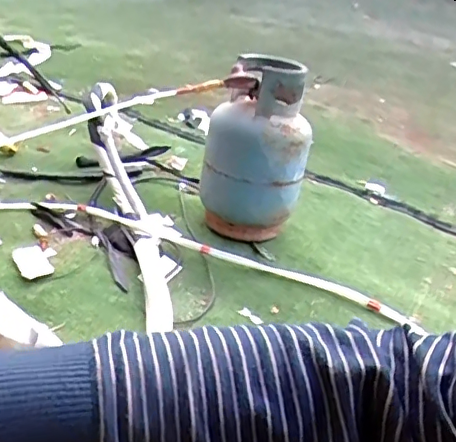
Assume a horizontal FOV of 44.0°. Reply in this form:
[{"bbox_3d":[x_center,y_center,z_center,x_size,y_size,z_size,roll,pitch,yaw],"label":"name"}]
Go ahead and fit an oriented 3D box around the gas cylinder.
[{"bbox_3d":[0.070,-0.181,1.397,0.251,0.393,0.264,7,34,4],"label":"gas cylinder"}]

